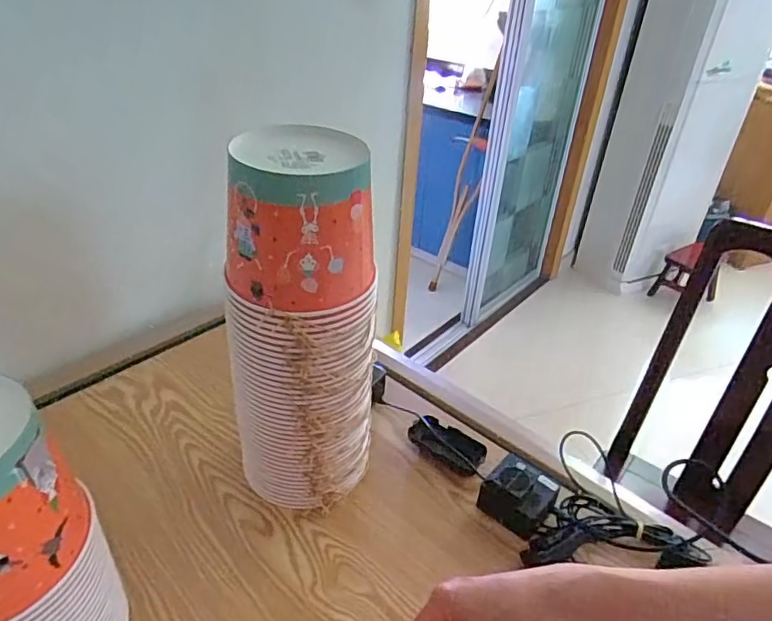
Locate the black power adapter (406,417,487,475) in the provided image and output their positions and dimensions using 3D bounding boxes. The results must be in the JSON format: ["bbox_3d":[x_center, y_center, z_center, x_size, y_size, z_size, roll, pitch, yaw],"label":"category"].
[{"bbox_3d":[0.085,0.186,0.767,0.107,0.033,0.058,24,39,27],"label":"black power adapter"}]

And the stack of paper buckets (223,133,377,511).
[{"bbox_3d":[-0.089,0.036,0.619,0.148,0.430,0.129,3,34,-1],"label":"stack of paper buckets"}]

